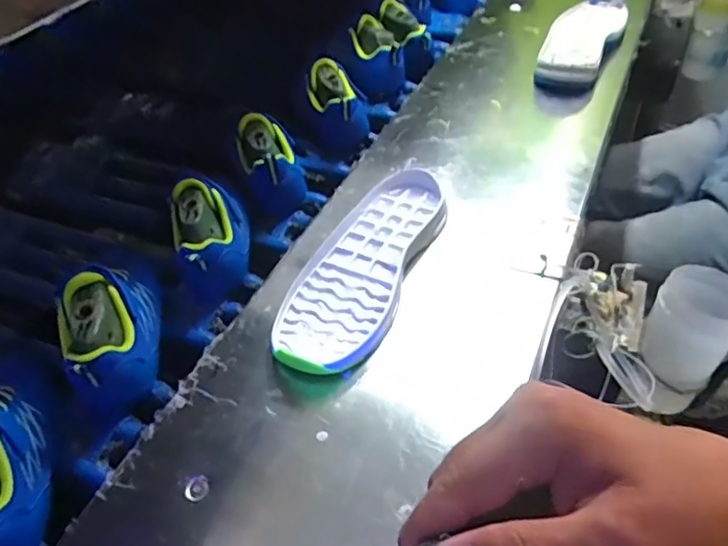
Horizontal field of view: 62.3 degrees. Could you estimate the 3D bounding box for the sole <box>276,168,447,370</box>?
[{"bbox_3d":[0.002,-0.012,0.525,0.087,0.019,0.251,15,49,20],"label":"sole"}]

